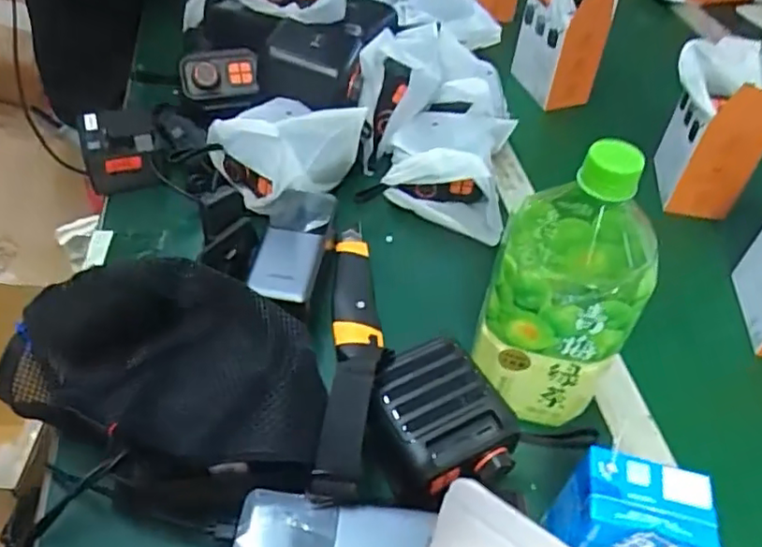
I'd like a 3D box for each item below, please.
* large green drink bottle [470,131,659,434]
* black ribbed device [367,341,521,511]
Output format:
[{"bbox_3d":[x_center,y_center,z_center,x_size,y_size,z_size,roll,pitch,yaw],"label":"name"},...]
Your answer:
[{"bbox_3d":[0.122,0.007,0.407,0.094,0.204,0.083,24,47,16],"label":"large green drink bottle"},{"bbox_3d":[0.033,0.098,0.429,0.075,0.046,0.080,-12,48,-18],"label":"black ribbed device"}]

